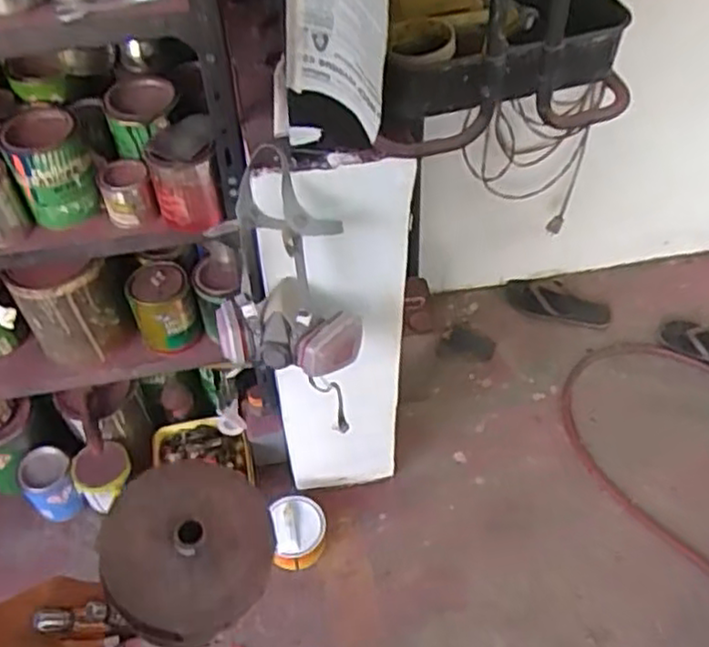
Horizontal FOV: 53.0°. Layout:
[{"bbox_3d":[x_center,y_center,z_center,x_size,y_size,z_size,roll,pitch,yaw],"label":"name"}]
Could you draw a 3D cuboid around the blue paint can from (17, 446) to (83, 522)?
[{"bbox_3d":[-0.655,0.353,1.544,0.105,0.133,0.104,0,50,0],"label":"blue paint can"}]

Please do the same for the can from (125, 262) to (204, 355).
[{"bbox_3d":[-0.339,-0.028,1.266,0.108,0.125,0.123,-20,53,-16],"label":"can"}]

